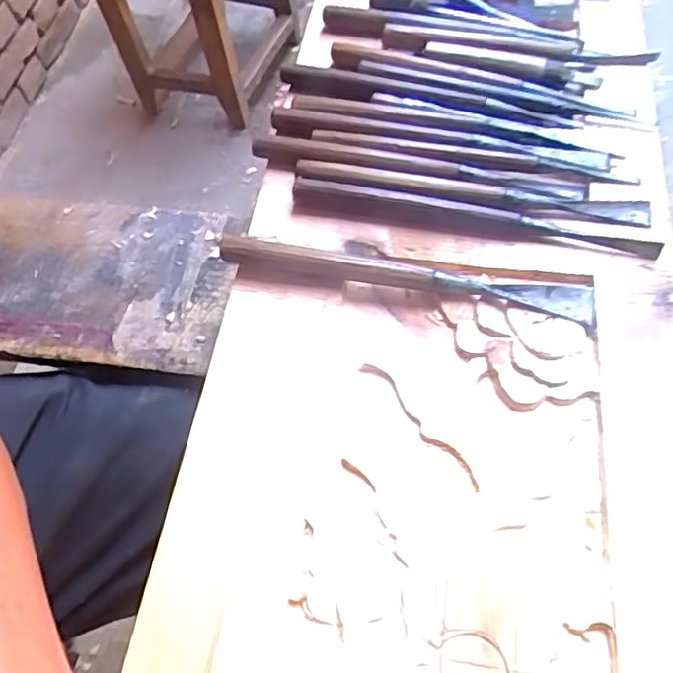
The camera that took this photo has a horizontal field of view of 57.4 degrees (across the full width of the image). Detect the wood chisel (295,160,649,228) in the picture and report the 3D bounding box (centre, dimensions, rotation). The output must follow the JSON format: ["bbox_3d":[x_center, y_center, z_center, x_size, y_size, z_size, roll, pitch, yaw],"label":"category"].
[{"bbox_3d":[0.094,-0.103,0.440,0.247,0.017,0.018,8,62,9],"label":"wood chisel"}]

